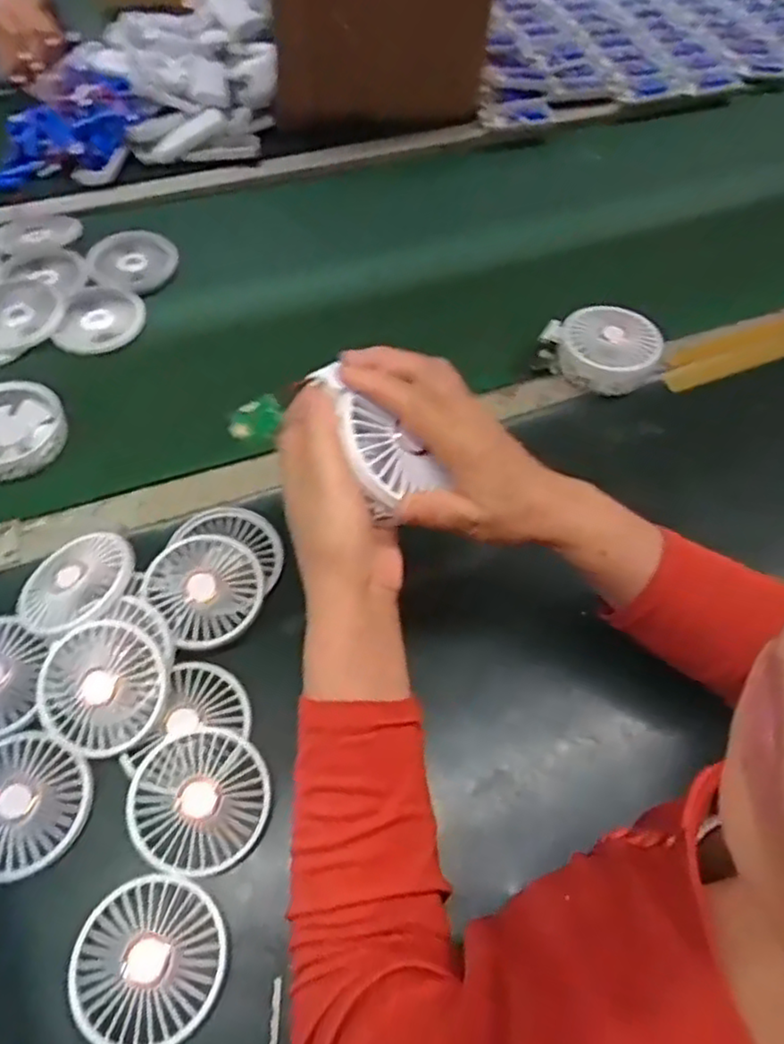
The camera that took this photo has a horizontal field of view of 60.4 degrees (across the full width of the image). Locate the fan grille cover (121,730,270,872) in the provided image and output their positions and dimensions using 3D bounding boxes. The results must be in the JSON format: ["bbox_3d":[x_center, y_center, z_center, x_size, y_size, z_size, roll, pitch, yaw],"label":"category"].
[{"bbox_3d":[-0.126,0.180,0.440,0.085,0.017,0.086,30,60,17],"label":"fan grille cover"}]

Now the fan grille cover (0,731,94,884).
[{"bbox_3d":[-0.243,0.185,0.439,0.084,0.009,0.085,26,59,14],"label":"fan grille cover"}]

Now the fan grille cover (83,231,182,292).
[{"bbox_3d":[-0.279,-0.280,0.722,0.094,0.010,0.094,23,58,13],"label":"fan grille cover"}]

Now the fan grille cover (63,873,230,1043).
[{"bbox_3d":[-0.144,0.261,0.401,0.087,0.007,0.088,16,57,8],"label":"fan grille cover"}]

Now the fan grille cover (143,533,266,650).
[{"bbox_3d":[-0.141,0.050,0.506,0.085,0.008,0.087,7,65,-3],"label":"fan grille cover"}]

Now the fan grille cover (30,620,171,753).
[{"bbox_3d":[-0.199,0.112,0.460,0.090,0.013,0.084,8,80,9],"label":"fan grille cover"}]

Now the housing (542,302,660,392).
[{"bbox_3d":[0.199,-0.159,0.639,0.085,0.052,0.089,-13,58,-10],"label":"housing"}]

